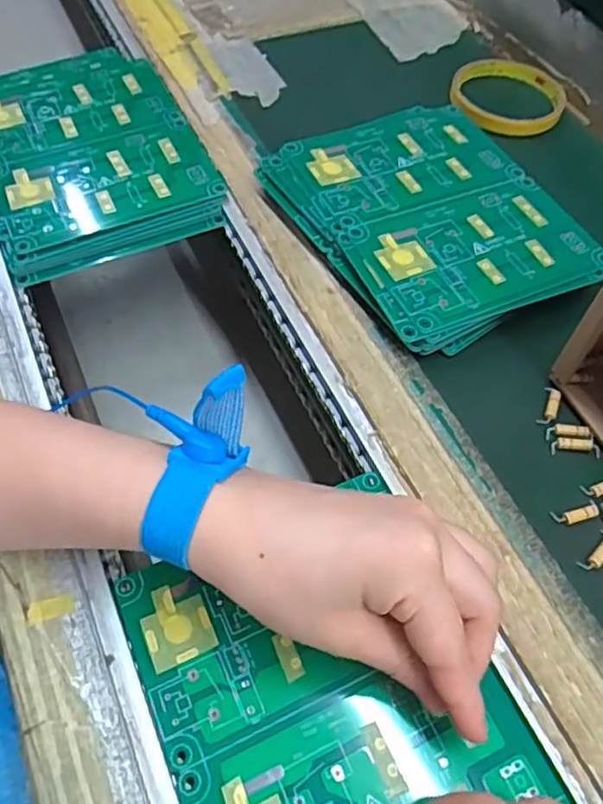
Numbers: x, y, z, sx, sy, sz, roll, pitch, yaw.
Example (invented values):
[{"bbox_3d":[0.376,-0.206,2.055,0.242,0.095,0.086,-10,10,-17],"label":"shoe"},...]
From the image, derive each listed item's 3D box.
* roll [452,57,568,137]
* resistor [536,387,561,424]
[{"bbox_3d":[0.153,-0.230,0.482,0.082,0.014,0.082,1,58,-1],"label":"roll"},{"bbox_3d":[0.130,0.001,0.336,0.008,0.004,0.025,23,61,12],"label":"resistor"}]

